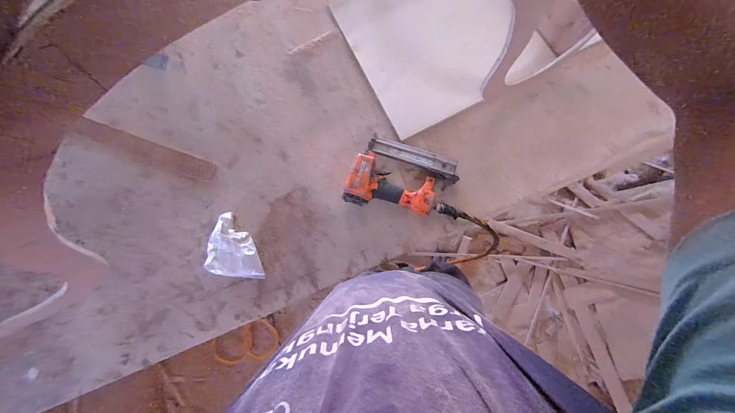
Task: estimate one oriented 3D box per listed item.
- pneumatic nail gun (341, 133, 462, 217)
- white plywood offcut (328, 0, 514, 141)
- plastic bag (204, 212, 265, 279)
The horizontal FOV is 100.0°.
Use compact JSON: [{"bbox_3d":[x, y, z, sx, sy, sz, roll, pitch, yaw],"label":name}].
[{"bbox_3d":[0.081,-0.064,0.685,0.247,0.058,0.162,13,87,6],"label":"pneumatic nail gun"},{"bbox_3d":[0.137,-0.401,0.713,0.325,0.023,0.389,-30,81,17],"label":"white plywood offcut"},{"bbox_3d":[-0.318,0.096,0.712,0.117,0.055,0.164,-13,83,4],"label":"plastic bag"}]

